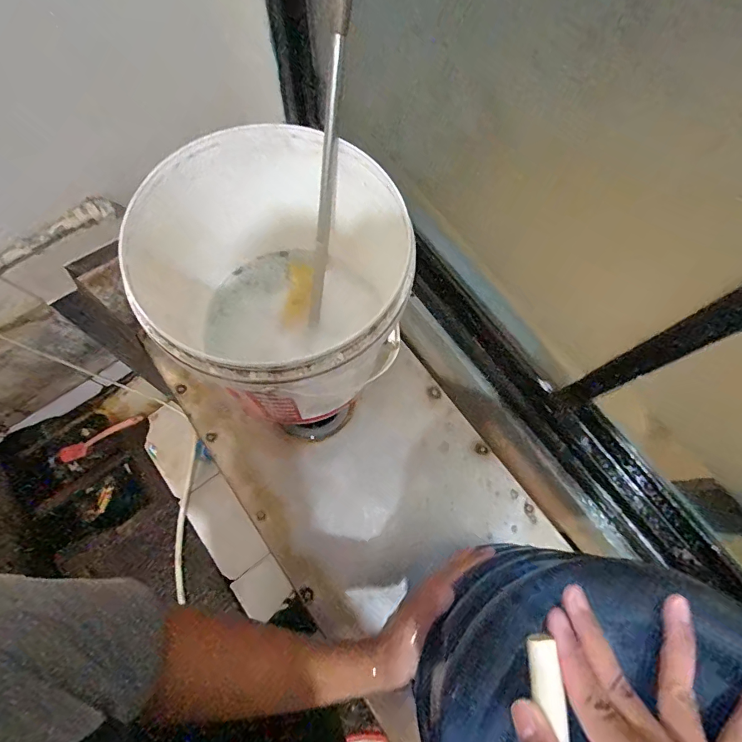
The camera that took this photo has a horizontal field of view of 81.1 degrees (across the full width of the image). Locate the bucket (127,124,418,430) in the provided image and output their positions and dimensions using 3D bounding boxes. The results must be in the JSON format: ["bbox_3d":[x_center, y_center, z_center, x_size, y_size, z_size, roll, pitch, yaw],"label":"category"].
[{"bbox_3d":[-0.120,-0.099,0.614,0.323,0.338,0.323,1,73,-2],"label":"bucket"}]

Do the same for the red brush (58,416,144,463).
[{"bbox_3d":[-0.891,0.220,1.431,0.313,0.054,0.057,-26,74,11],"label":"red brush"}]

